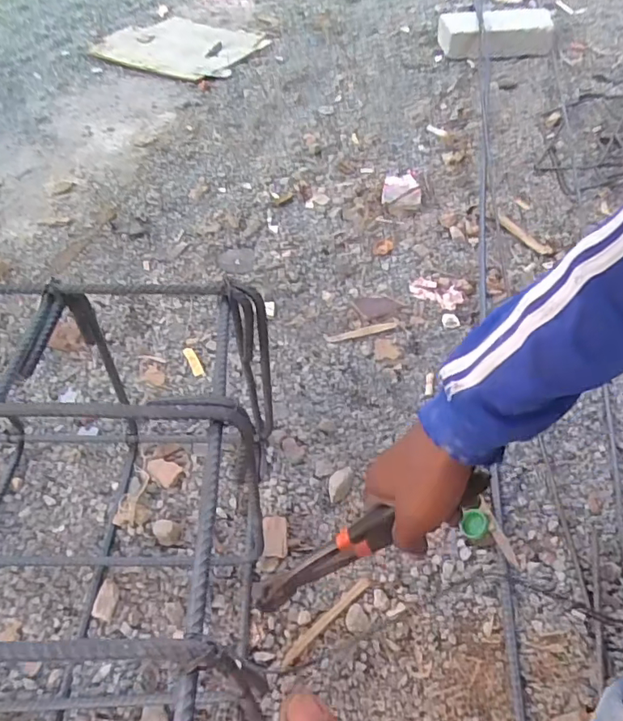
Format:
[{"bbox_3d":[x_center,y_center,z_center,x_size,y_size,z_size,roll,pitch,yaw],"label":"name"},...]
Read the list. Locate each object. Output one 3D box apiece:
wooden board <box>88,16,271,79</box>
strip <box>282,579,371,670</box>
[{"bbox_3d":[-0.377,-0.897,1.534,0.434,0.028,0.328,12,52,5],"label":"wooden board"},{"bbox_3d":[0.016,0.265,0.551,0.119,0.004,0.012,-35,57,-27],"label":"strip"}]

